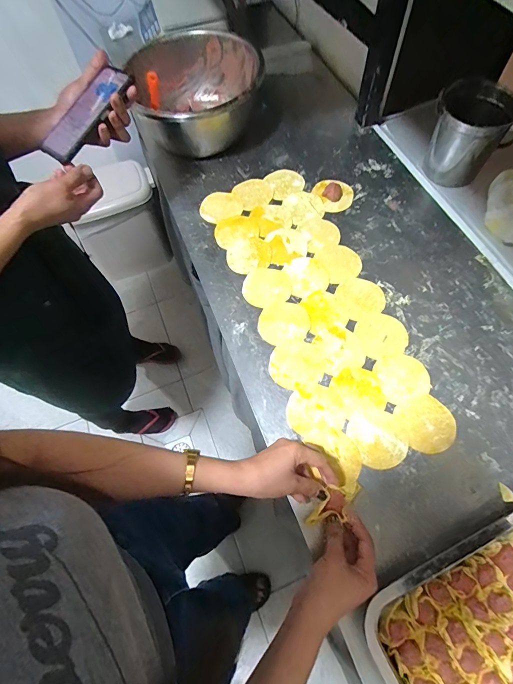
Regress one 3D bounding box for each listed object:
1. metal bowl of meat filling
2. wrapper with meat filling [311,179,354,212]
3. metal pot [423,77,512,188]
[{"bbox_3d":[-0.123,-0.513,0.743,0.257,0.124,0.265,-1,66,2],"label":"metal bowl of meat filling"},{"bbox_3d":[0.152,-0.292,0.695,0.078,0.012,0.071,5,67,5],"label":"wrapper with meat filling"},{"bbox_3d":[0.410,-0.416,0.671,0.147,0.125,0.151,12,67,8],"label":"metal pot"}]

